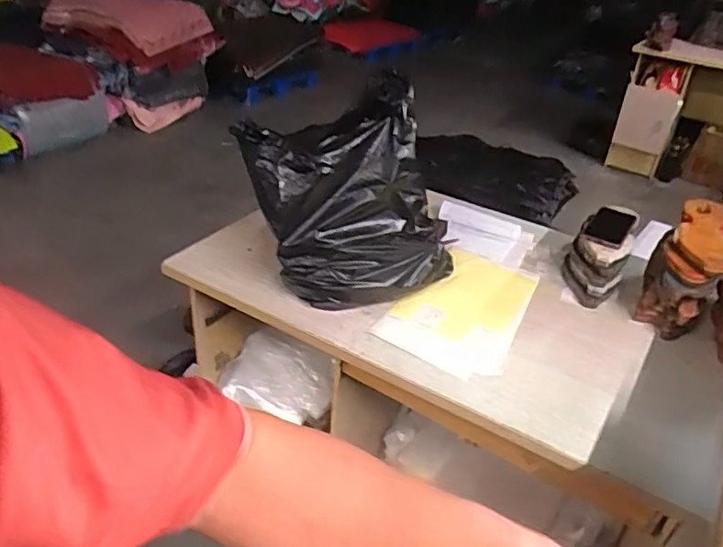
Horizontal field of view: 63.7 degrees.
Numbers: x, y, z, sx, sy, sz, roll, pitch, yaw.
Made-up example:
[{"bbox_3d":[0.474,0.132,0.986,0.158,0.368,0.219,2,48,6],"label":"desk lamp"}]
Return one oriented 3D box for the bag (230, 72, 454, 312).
[{"bbox_3d":[-0.024,-0.149,1.106,0.344,0.313,0.288,-11,34,-22],"label":"bag"}]

